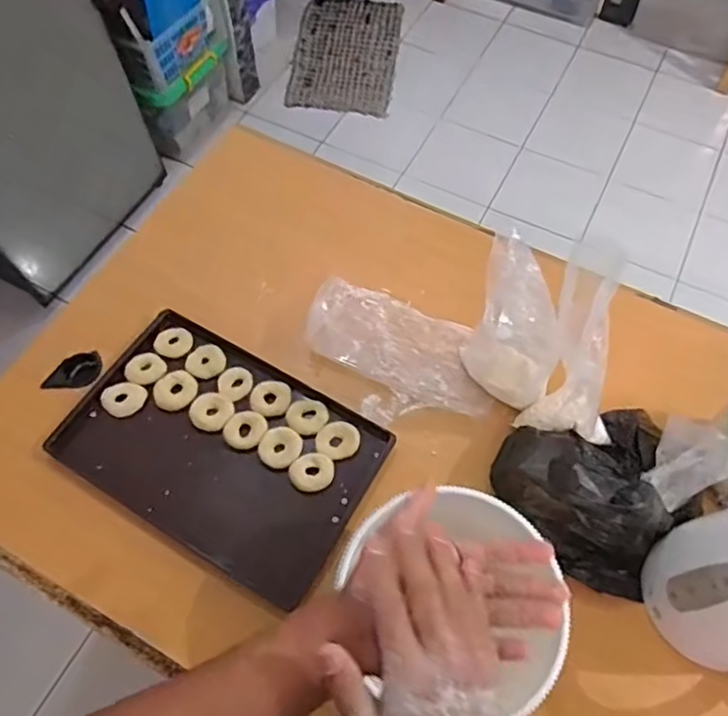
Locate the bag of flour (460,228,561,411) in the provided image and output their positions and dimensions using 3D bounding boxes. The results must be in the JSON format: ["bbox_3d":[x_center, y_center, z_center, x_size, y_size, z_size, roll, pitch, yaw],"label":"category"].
[{"bbox_3d":[0.175,-0.031,0.718,0.098,0.217,0.116,-4,62,-3],"label":"bag of flour"}]

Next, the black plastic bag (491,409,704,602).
[{"bbox_3d":[0.290,0.148,0.721,0.209,0.095,0.212,-33,67,-17],"label":"black plastic bag"}]

